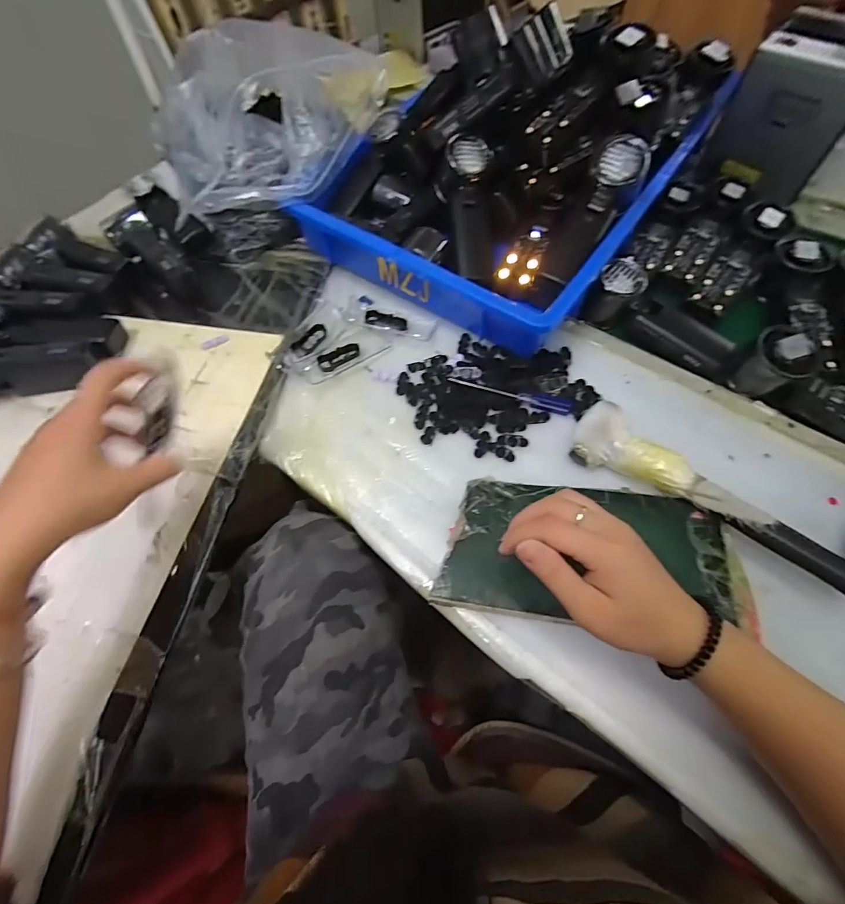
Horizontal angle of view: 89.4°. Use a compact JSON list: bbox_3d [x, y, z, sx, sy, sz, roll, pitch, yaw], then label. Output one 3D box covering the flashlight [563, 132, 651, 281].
[{"bbox_3d":[0.183,-0.251,0.448,0.052,0.046,0.142,29,100,18],"label":"flashlight"}]

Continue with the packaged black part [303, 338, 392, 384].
[{"bbox_3d":[-0.085,-0.106,0.469,0.092,0.007,0.037,-28,63,-11],"label":"packaged black part"}]

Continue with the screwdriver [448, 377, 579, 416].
[{"bbox_3d":[0.088,-0.058,0.430,0.127,0.013,0.011,17,63,12],"label":"screwdriver"}]

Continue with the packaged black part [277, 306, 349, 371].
[{"bbox_3d":[-0.126,-0.130,0.484,0.049,0.011,0.095,26,66,17],"label":"packaged black part"}]

